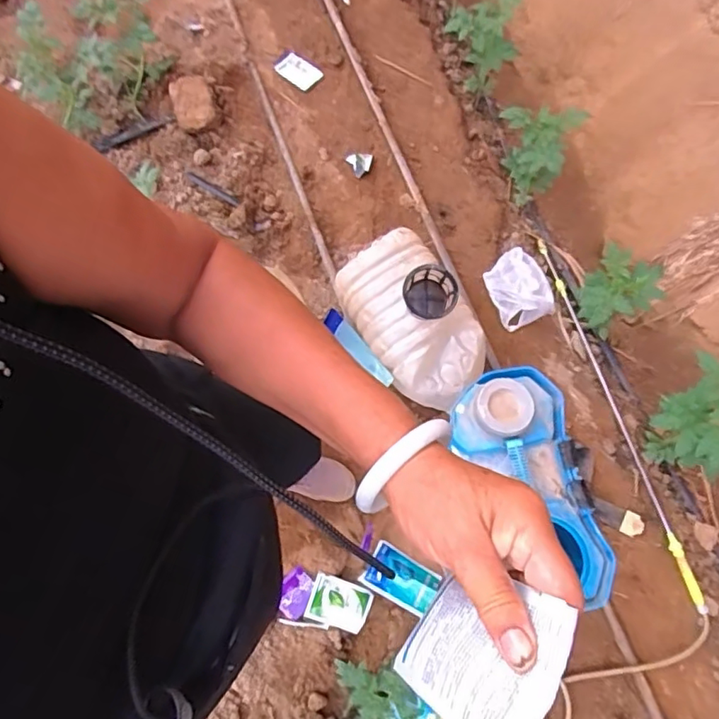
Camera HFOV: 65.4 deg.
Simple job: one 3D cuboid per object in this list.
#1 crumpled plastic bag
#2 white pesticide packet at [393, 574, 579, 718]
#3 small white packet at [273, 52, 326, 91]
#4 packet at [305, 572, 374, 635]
[{"bbox_3d":[0.406,-0.192,1.431,0.158,0.069,0.199,-19,72,-9],"label":"crumpled plastic bag"},{"bbox_3d":[0.061,0.153,0.298,0.010,0.109,0.075,40,73,-16],"label":"white pesticide packet"},{"bbox_3d":[-0.184,-0.866,1.692,0.137,0.022,0.085,36,88,3],"label":"small white packet"},{"bbox_3d":[-0.042,0.513,1.177,0.125,0.012,0.090,14,68,12],"label":"packet"}]

